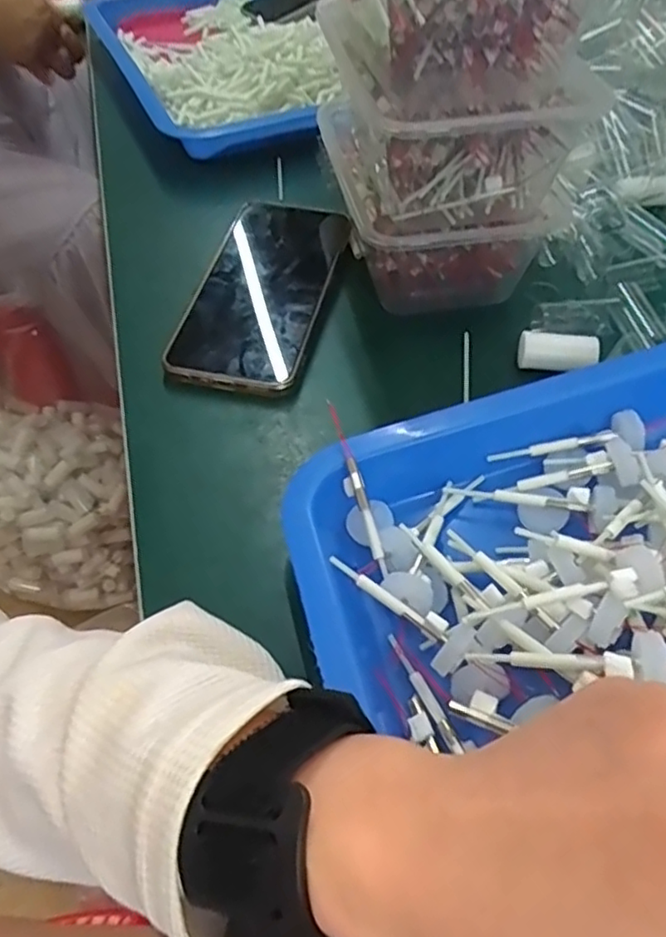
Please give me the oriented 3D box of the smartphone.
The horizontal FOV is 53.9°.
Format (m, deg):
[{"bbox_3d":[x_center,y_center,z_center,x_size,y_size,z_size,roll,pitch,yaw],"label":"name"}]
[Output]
[{"bbox_3d":[-0.043,-0.113,0.407,0.076,0.016,0.167,11,53,9],"label":"smartphone"}]

